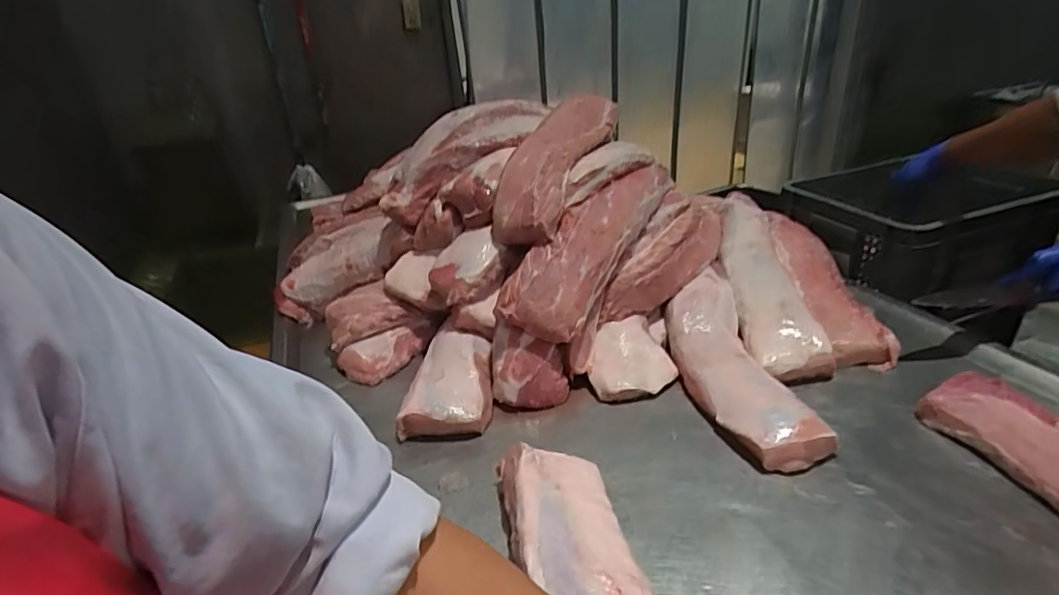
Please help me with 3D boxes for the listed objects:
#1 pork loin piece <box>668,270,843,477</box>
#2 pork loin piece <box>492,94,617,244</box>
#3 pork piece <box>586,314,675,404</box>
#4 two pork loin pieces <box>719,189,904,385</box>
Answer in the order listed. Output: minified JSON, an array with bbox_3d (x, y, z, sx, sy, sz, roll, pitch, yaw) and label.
[{"bbox_3d":[0.327,0.098,0.916,0.142,0.102,0.415,-6,28,-4],"label":"pork loin piece"},{"bbox_3d":[0.039,-0.250,1.036,0.127,0.093,0.341,10,54,25],"label":"pork loin piece"},{"bbox_3d":[0.171,0.101,0.971,0.150,0.061,0.148,-8,28,-8],"label":"pork piece"},{"bbox_3d":[0.516,-0.048,1.106,0.254,0.089,0.535,0,41,8],"label":"two pork loin pieces"}]

